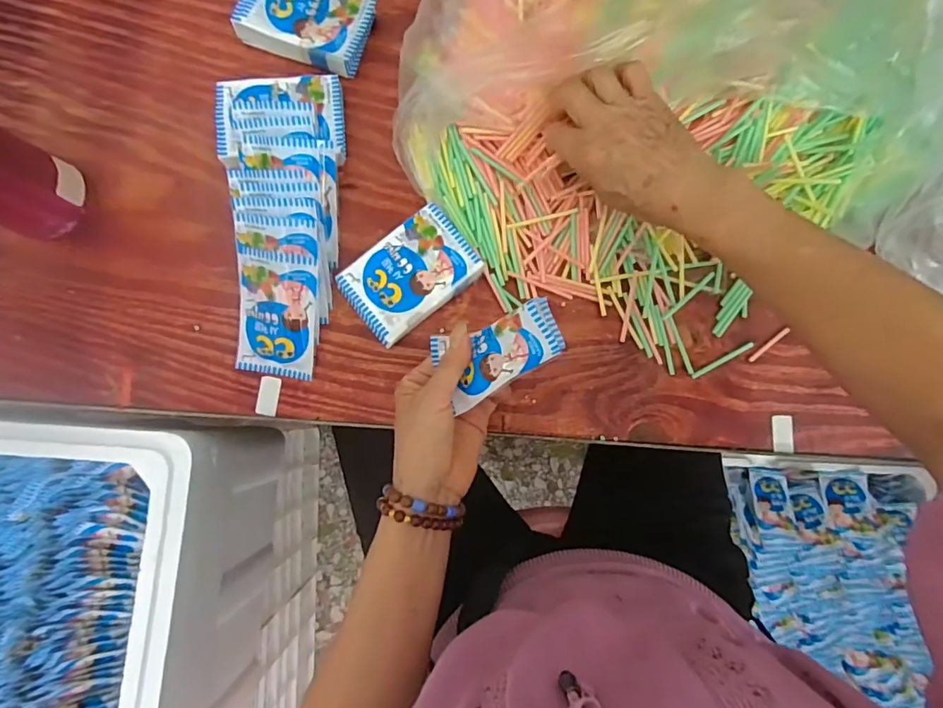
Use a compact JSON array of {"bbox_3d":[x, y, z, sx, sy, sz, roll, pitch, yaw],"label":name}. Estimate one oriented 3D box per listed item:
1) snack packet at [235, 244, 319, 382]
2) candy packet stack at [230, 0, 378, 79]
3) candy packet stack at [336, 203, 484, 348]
[{"bbox_3d":[-0.161,-0.031,0.421,0.065,0.009,0.102,7,108,2],"label":"snack packet"},{"bbox_3d":[-0.145,-0.298,0.454,0.109,0.029,0.074,20,84,1],"label":"candy packet stack"},{"bbox_3d":[-0.052,-0.067,0.433,0.108,0.026,0.074,-39,86,-5],"label":"candy packet stack"}]

